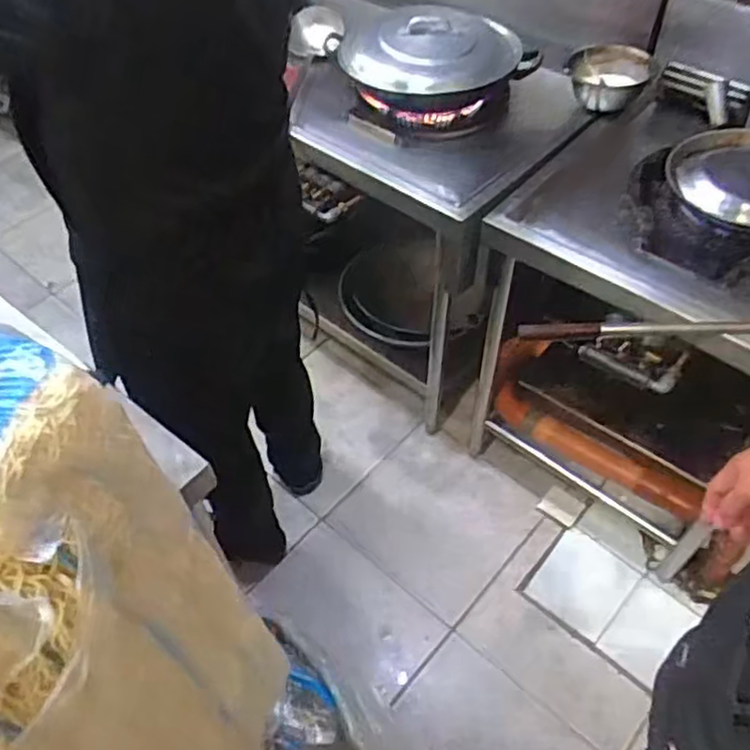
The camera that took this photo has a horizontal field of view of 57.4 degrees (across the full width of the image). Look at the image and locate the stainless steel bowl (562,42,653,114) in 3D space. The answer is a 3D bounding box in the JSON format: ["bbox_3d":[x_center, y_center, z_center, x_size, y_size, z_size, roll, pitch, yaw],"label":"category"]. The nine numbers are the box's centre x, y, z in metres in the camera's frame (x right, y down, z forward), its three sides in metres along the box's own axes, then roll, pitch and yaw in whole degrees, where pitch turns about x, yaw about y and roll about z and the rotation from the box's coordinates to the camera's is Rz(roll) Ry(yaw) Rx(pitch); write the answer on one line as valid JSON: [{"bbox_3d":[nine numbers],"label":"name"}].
[{"bbox_3d":[0.427,-0.544,1.256,0.160,0.079,0.125,19,55,16],"label":"stainless steel bowl"}]

